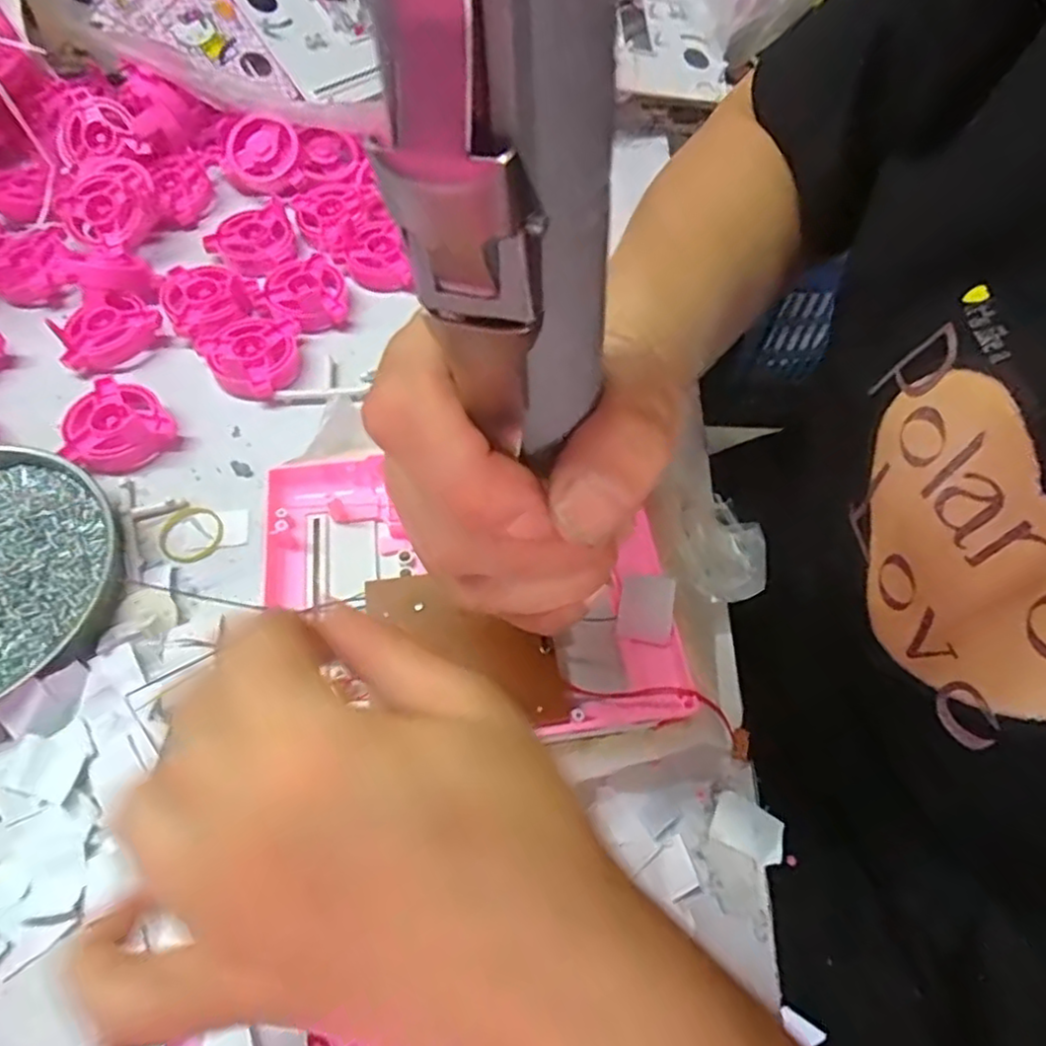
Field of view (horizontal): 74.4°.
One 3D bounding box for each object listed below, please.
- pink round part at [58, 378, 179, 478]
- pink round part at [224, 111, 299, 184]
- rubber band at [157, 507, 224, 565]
[{"bbox_3d":[-0.213,-0.049,0.358,0.050,0.015,0.050,1,59,-2],"label":"pink round part"},{"bbox_3d":[-0.177,-0.248,0.463,0.051,0.019,0.042,-2,96,4],"label":"pink round part"},{"bbox_3d":[-0.161,0.006,0.335,0.030,0.004,0.031,1,59,-2],"label":"rubber band"}]

